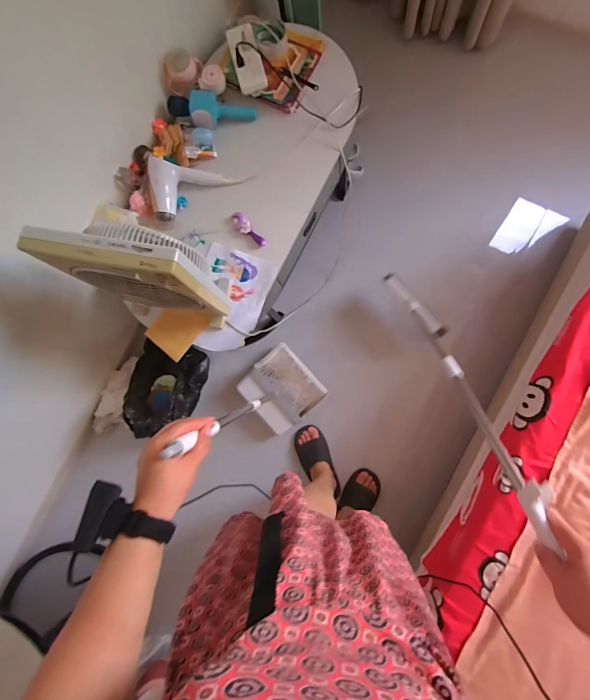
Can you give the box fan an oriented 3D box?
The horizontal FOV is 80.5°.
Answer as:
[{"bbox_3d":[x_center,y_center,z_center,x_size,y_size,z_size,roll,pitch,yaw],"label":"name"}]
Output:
[{"bbox_3d":[-0.331,-0.174,0.803,0.306,0.373,0.136,11,87,8],"label":"box fan"}]

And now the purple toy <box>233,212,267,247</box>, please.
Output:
[{"bbox_3d":[-0.135,-0.338,0.981,0.043,0.024,0.125,-38,82,3],"label":"purple toy"}]

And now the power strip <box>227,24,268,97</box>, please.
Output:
[{"bbox_3d":[-0.129,-0.786,0.944,0.075,0.031,0.170,-15,96,4],"label":"power strip"}]

